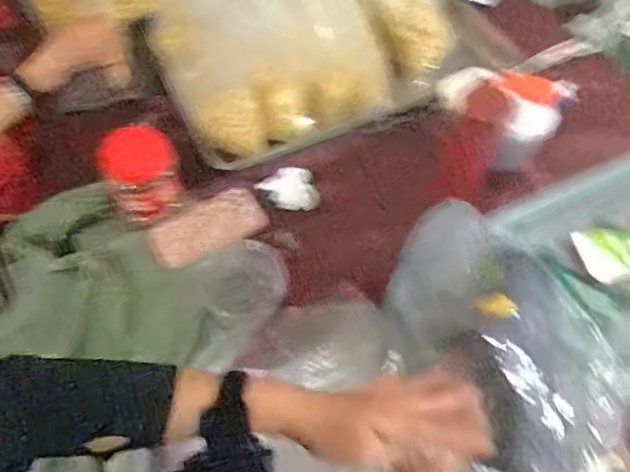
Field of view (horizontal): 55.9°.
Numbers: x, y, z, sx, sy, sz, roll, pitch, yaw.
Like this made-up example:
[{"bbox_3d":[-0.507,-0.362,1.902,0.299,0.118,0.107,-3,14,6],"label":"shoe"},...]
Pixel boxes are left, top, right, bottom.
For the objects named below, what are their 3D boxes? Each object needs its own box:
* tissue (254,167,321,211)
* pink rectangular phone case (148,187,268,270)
[{"bbox_3d":[-0.041,-0.070,0.929,0.084,0.020,0.074,-19,59,-13],"label":"tissue"},{"bbox_3d":[-0.162,-0.012,0.901,0.170,0.005,0.078,-27,78,-15],"label":"pink rectangular phone case"}]

